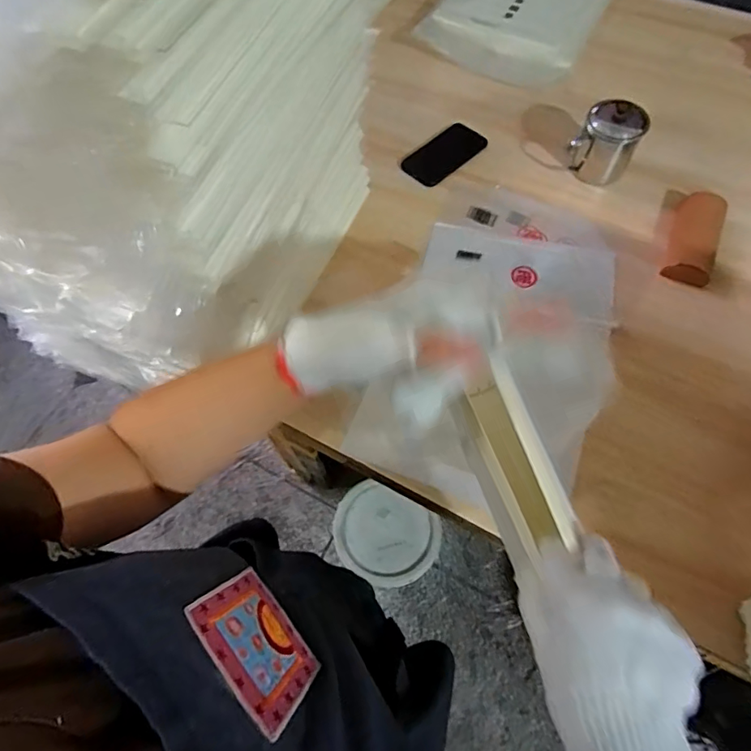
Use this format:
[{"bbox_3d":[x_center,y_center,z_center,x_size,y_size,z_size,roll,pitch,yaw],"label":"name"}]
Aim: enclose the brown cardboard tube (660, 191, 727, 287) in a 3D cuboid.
[{"bbox_3d":[0.473,-0.207,0.716,0.062,0.035,0.165,20,66,12],"label":"brown cardboard tube"}]

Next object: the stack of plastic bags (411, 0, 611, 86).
[{"bbox_3d":[0.300,-0.751,0.972,0.308,0.047,0.441,25,67,14],"label":"stack of plastic bags"}]

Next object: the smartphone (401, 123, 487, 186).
[{"bbox_3d":[0.118,-0.383,0.835,0.151,0.014,0.081,-39,69,-16],"label":"smartphone"}]

